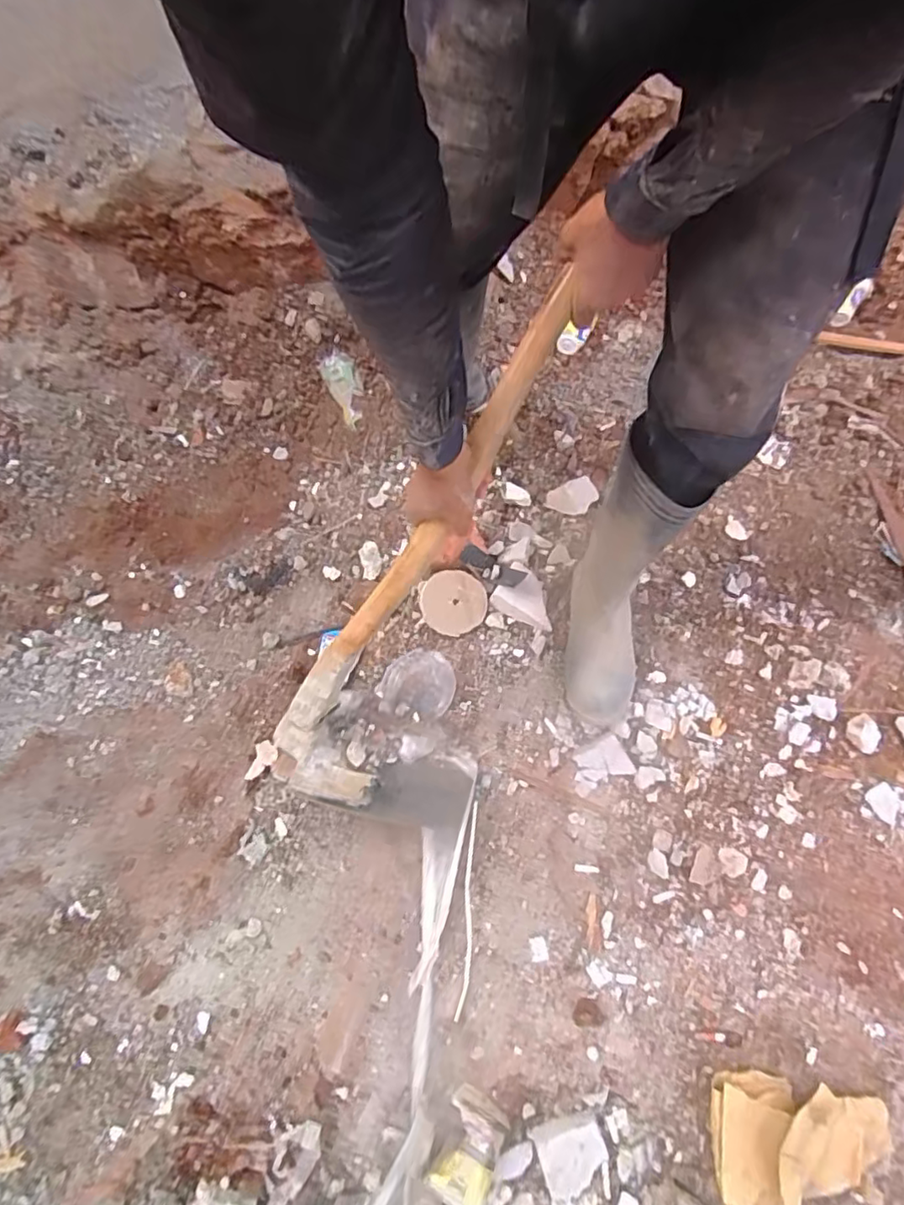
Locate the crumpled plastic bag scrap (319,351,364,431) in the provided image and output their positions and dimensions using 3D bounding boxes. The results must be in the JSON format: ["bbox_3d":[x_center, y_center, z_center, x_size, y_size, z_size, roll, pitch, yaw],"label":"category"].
[{"bbox_3d":[-0.196,-0.387,1.099,0.062,0.034,0.136,-16,89,-5],"label":"crumpled plastic bag scrap"}]

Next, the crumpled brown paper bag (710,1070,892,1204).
[{"bbox_3d":[0.379,0.590,0.650,0.191,0.079,0.151,-3,63,1],"label":"crumpled brown paper bag"}]

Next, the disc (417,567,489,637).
[{"bbox_3d":[0.002,0.000,0.970,0.104,0.006,0.100,0,89,1],"label":"disc"}]

